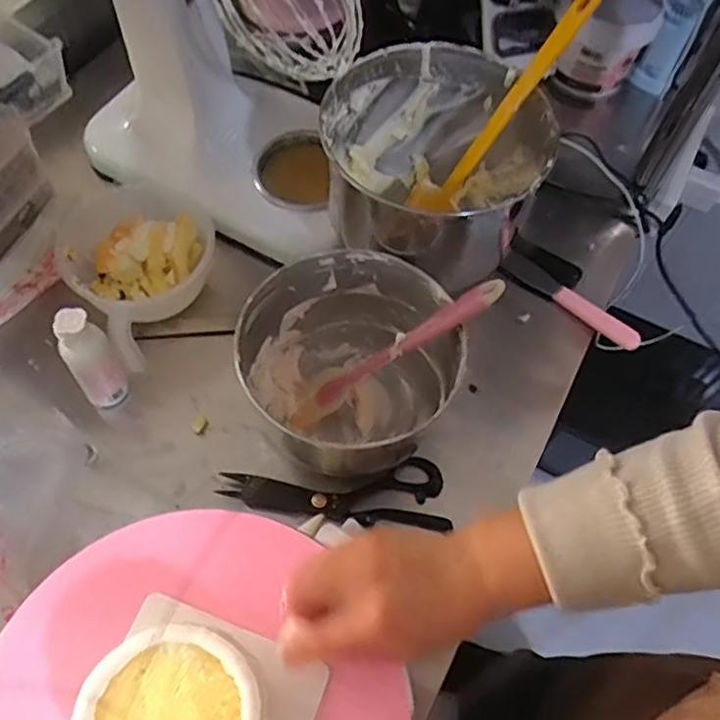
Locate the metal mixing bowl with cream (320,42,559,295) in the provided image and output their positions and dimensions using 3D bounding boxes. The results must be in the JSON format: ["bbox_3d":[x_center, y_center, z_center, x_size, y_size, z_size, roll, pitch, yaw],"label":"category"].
[{"bbox_3d":[0.066,-0.196,0.696,0.208,0.166,0.196,1,61,-3],"label":"metal mixing bowl with cream"}]

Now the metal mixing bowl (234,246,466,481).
[{"bbox_3d":[-0.007,0.008,0.649,0.183,0.145,0.181,1,61,-3],"label":"metal mixing bowl"}]

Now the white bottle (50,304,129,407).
[{"bbox_3d":[-0.261,0.000,0.636,0.044,0.117,0.041,-31,67,-19],"label":"white bottle"}]

